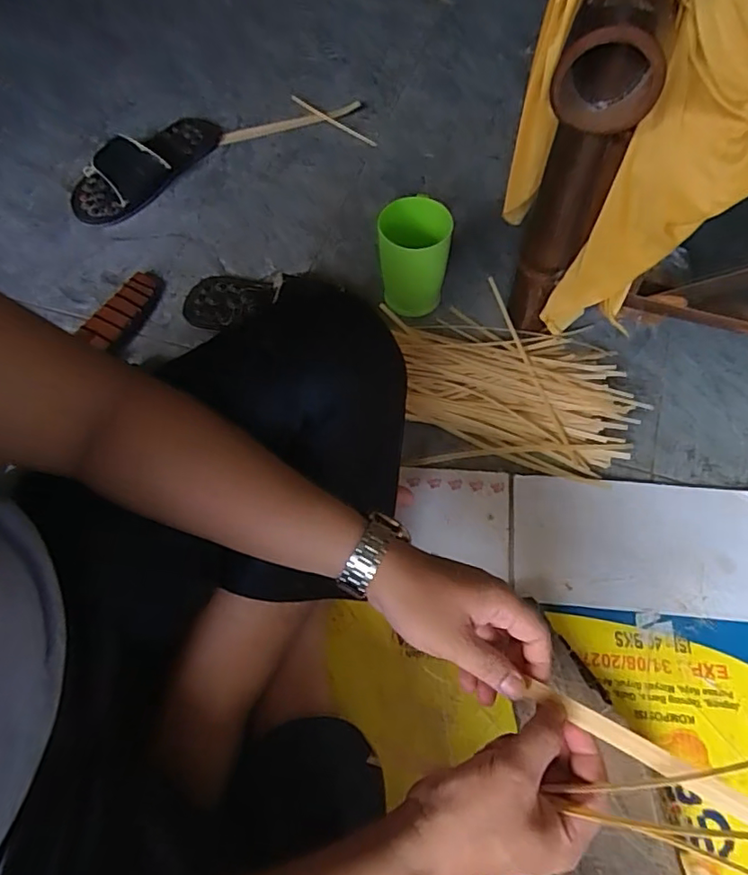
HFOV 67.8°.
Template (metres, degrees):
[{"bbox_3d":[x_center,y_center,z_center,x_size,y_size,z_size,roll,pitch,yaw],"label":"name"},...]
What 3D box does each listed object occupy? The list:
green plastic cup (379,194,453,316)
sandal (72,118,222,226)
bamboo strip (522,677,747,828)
[{"bbox_3d":[0.051,-0.230,0.724,0.087,0.128,0.087,-1,62,2],"label":"green plastic cup"},{"bbox_3d":[-0.363,-0.448,0.898,0.286,0.050,0.124,-42,69,-18],"label":"sandal"},{"bbox_3d":[0.168,0.195,0.345,0.148,0.007,0.015,18,61,41],"label":"bamboo strip"}]

